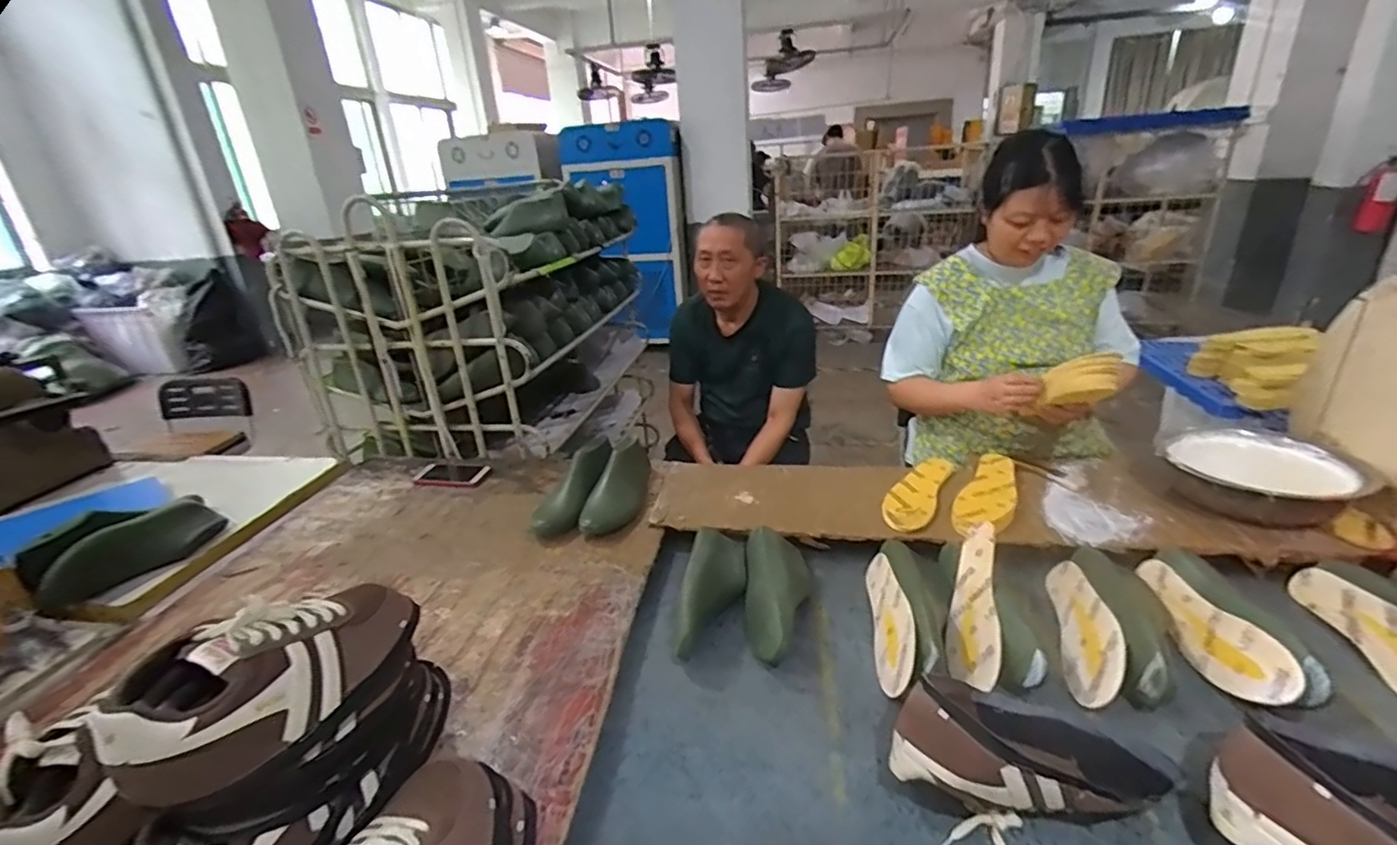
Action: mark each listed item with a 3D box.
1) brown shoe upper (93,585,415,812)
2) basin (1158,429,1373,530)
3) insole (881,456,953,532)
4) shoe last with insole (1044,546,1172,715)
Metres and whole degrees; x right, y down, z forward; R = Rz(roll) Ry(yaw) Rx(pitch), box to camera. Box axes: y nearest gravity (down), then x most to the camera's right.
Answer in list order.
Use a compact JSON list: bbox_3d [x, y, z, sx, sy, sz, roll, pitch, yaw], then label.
[{"bbox_3d":[-0.392,0.231,0.570,0.126,0.106,0.258,10,28,31],"label":"brown shoe upper"},{"bbox_3d":[0.964,0.094,1.036,0.249,0.090,0.236,-4,24,2],"label":"basin"},{"bbox_3d":[0.427,0.131,1.156,0.088,0.008,0.287,18,33,30],"label":"insole"},{"bbox_3d":[0.584,0.276,0.839,0.140,0.077,0.298,7,26,25],"label":"shoe last with insole"}]

